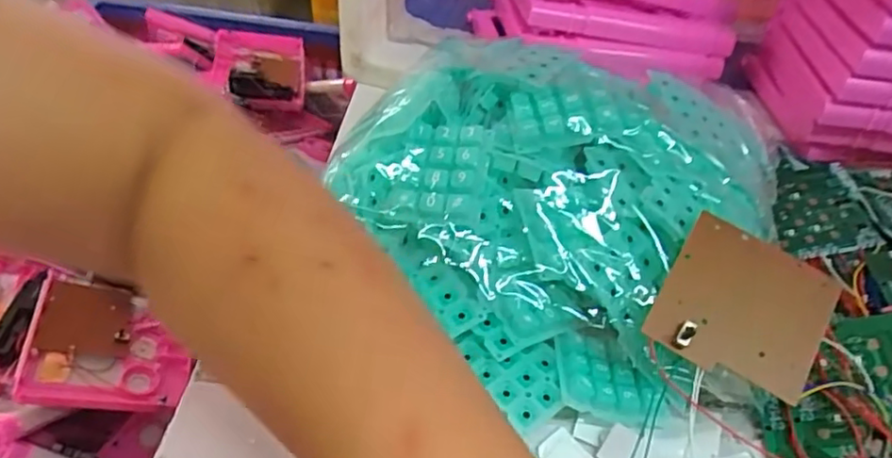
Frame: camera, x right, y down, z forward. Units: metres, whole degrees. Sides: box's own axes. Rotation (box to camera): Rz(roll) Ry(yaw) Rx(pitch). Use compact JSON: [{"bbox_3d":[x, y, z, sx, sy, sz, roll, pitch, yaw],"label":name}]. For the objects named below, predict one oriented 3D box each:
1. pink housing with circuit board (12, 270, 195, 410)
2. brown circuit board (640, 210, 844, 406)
[{"bbox_3d":[-0.306,0.108,0.579,0.133,0.025,0.124,16,43,-29],"label":"pink housing with circuit board"},{"bbox_3d":[0.139,0.036,0.295,0.071,0.006,0.073,30,66,10],"label":"brown circuit board"}]

